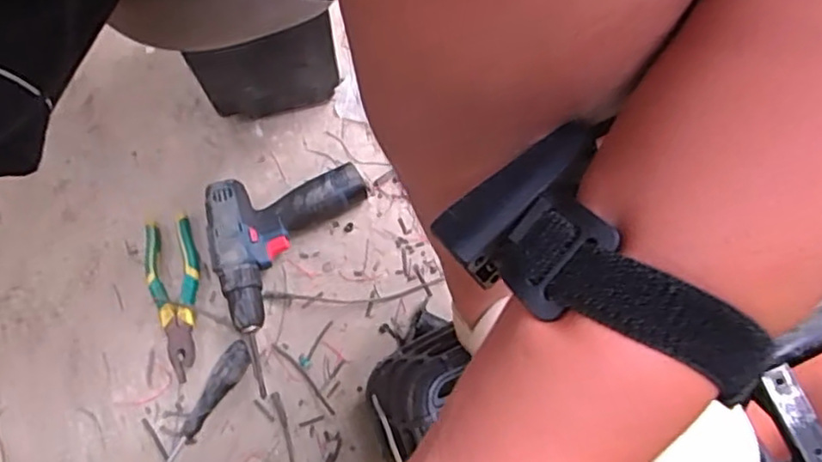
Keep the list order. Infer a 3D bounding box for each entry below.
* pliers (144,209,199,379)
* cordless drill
[{"bbox_3d":[-0.276,0.074,0.741,0.058,0.016,0.191,-7,72,-4],"label":"pliers"},{"bbox_3d":[-0.133,0.044,0.742,0.183,0.053,0.243,-13,72,-7],"label":"cordless drill"}]

